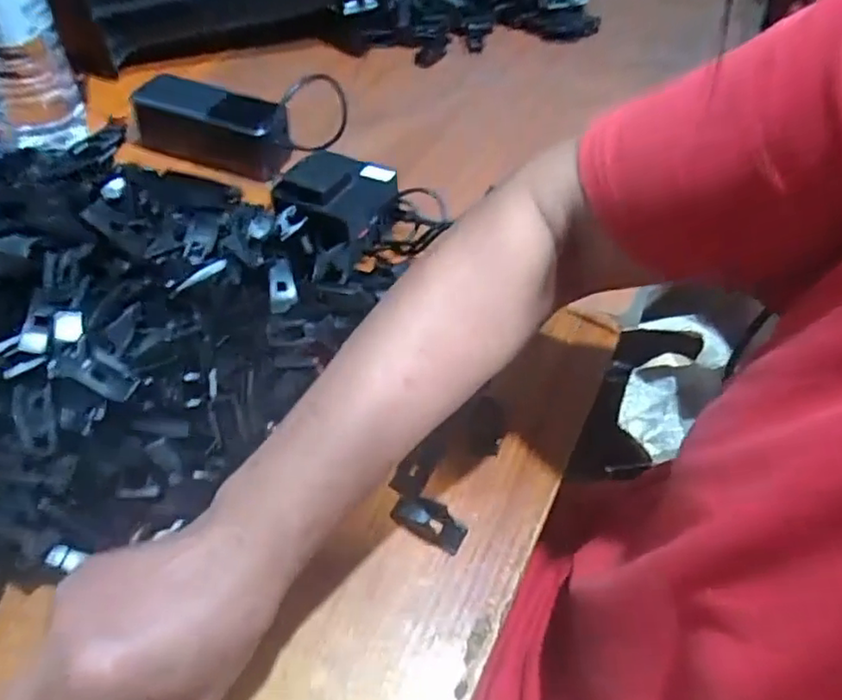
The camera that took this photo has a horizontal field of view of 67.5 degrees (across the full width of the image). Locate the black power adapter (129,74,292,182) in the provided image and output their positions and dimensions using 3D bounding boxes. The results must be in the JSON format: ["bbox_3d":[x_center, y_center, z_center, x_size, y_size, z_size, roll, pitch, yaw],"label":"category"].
[{"bbox_3d":[-0.179,-0.197,0.563,0.144,0.049,0.054,18,51,11],"label":"black power adapter"}]

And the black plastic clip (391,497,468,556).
[{"bbox_3d":[0.005,0.099,0.366,0.044,0.006,0.021,24,53,17],"label":"black plastic clip"}]

